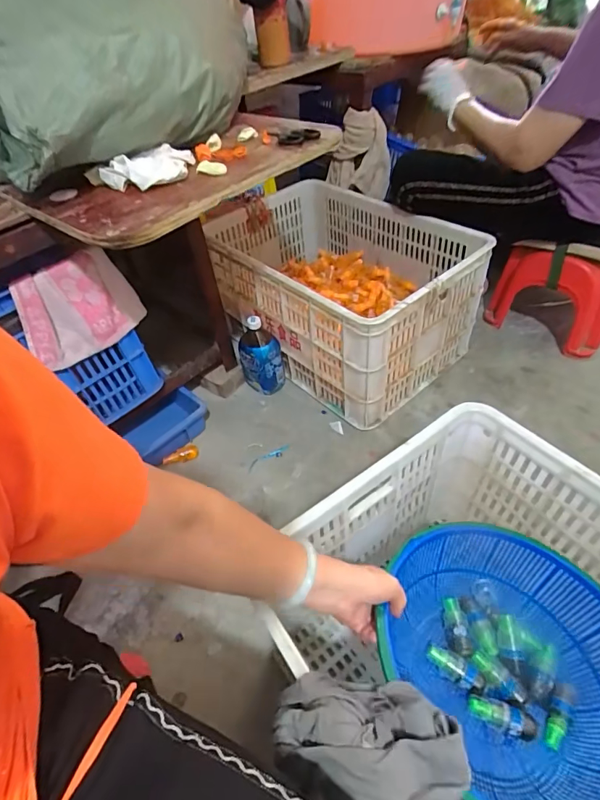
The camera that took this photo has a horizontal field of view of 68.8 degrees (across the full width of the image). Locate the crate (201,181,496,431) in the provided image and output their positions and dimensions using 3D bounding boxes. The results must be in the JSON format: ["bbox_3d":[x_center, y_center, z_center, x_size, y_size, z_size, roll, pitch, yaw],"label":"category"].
[{"bbox_3d":[0.082,-0.271,1.108,0.396,0.312,0.609,-36,53,-26],"label":"crate"}]

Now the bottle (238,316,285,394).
[{"bbox_3d":[-0.094,-0.101,1.052,0.103,0.217,0.093,-9,46,-3],"label":"bottle"}]

